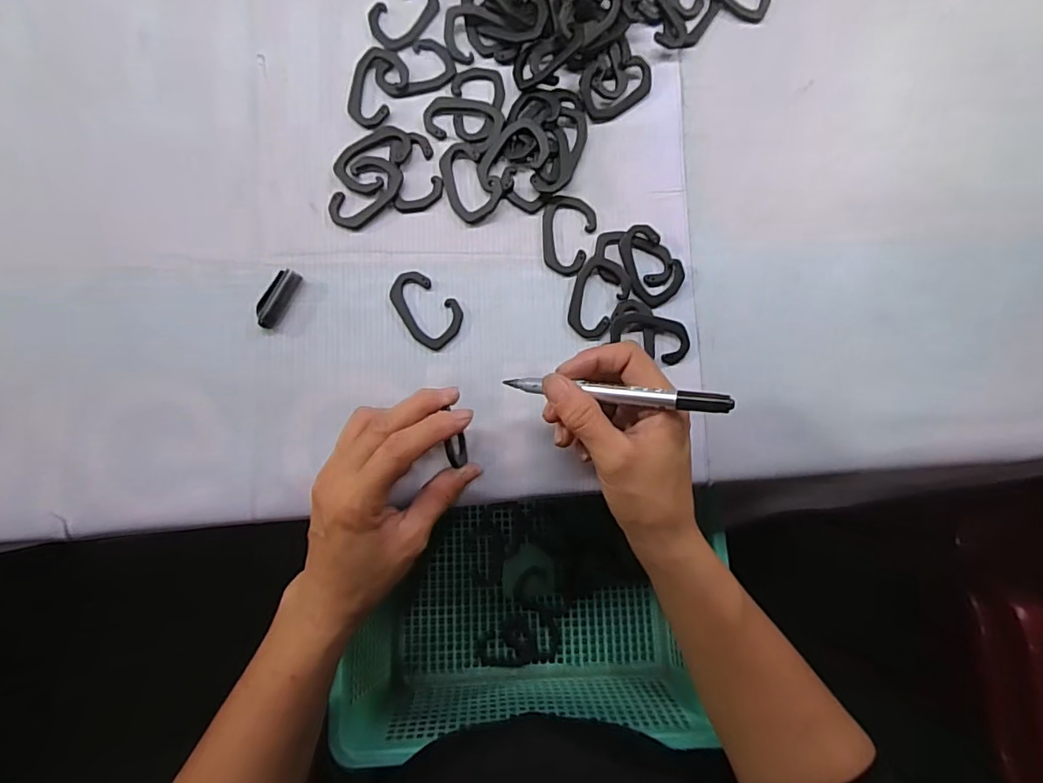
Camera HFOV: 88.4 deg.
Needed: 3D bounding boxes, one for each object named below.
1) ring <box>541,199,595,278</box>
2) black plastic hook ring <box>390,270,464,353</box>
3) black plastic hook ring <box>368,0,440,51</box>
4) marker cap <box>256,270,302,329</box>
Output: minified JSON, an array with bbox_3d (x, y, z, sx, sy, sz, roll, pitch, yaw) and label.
[{"bbox_3d":[0.030,-0.104,0.357,0.034,0.004,0.052,12,83,-2],"label":"ring"},{"bbox_3d":[-0.063,-0.053,0.348,0.051,0.004,0.035,37,83,1],"label":"black plastic hook ring"},{"bbox_3d":[-0.080,-0.256,0.364,0.036,0.004,0.055,33,83,1],"label":"black plastic hook ring"},{"bbox_3d":[-0.155,-0.059,0.342,0.013,0.008,0.040,28,83,0],"label":"marker cap"}]

